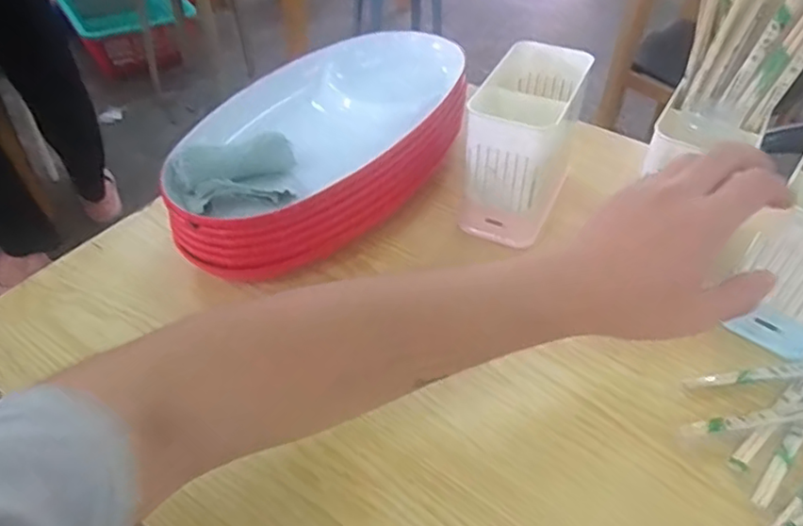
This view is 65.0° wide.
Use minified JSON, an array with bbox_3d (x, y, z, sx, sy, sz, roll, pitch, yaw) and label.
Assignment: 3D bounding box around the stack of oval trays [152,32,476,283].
[{"bbox_3d":[-0.073,-0.116,0.584,0.171,0.073,0.323,26,50,22],"label":"stack of oval trays"}]

